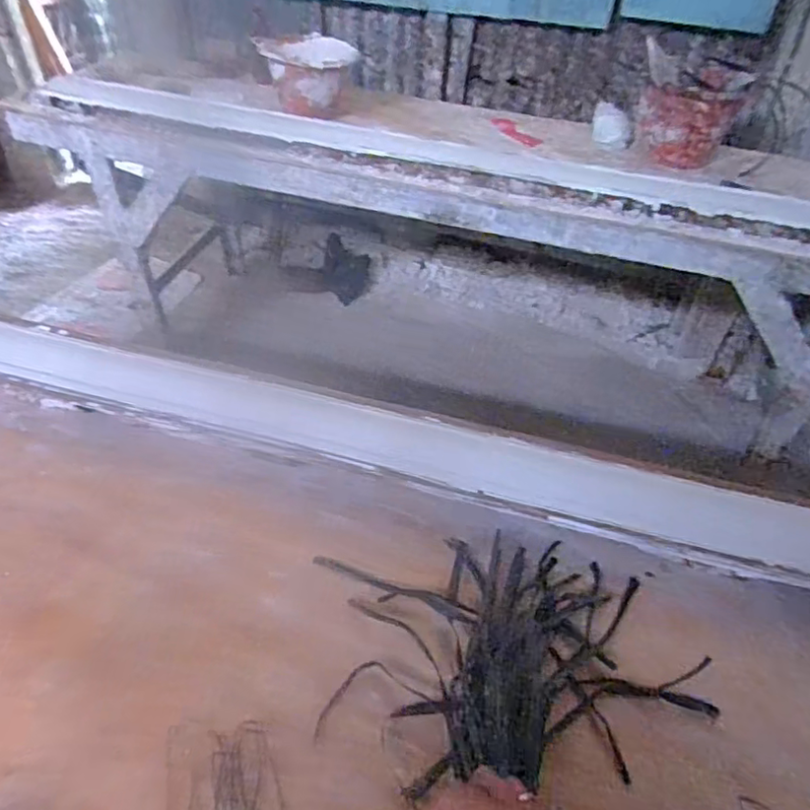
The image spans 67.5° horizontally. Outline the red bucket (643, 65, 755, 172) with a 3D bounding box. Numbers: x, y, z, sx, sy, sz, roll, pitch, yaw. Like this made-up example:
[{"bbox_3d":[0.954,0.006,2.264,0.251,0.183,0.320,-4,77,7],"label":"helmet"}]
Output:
[{"bbox_3d":[0.764,-0.770,1.635,0.230,0.211,0.230,2,44,-2],"label":"red bucket"}]

